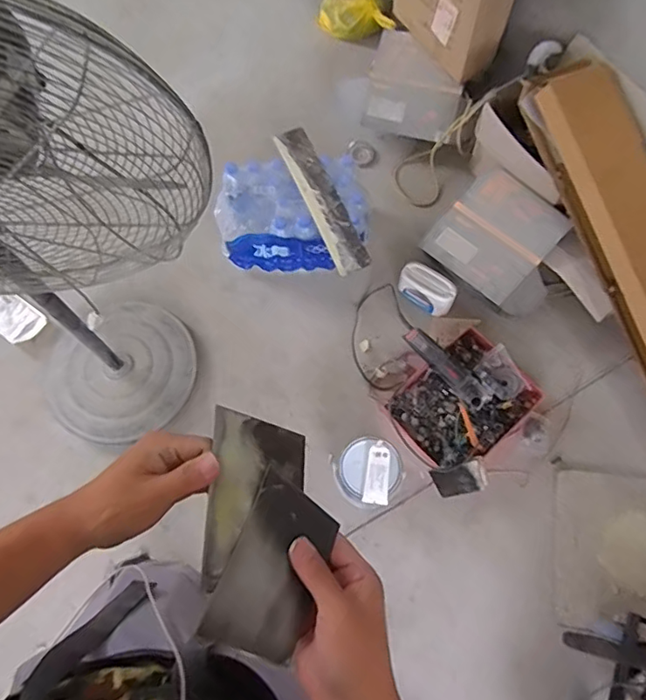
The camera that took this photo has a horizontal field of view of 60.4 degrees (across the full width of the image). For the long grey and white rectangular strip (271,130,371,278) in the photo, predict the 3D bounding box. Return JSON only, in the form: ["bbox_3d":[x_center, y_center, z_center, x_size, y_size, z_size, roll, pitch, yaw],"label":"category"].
[{"bbox_3d":[-0.005,-0.390,1.419,0.086,0.032,0.441,-23,73,-4],"label":"long grey and white rectangular strip"}]

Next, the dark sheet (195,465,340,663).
[{"bbox_3d":[-0.033,0.166,0.420,0.076,0.008,0.123,28,72,-11],"label":"dark sheet"}]

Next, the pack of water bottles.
[{"bbox_3d":[-0.081,-0.371,1.534,0.390,0.214,0.242,-4,73,1],"label":"pack of water bottles"}]

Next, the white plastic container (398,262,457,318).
[{"bbox_3d":[0.285,-0.168,1.525,0.160,0.053,0.098,39,78,12],"label":"white plastic container"}]

